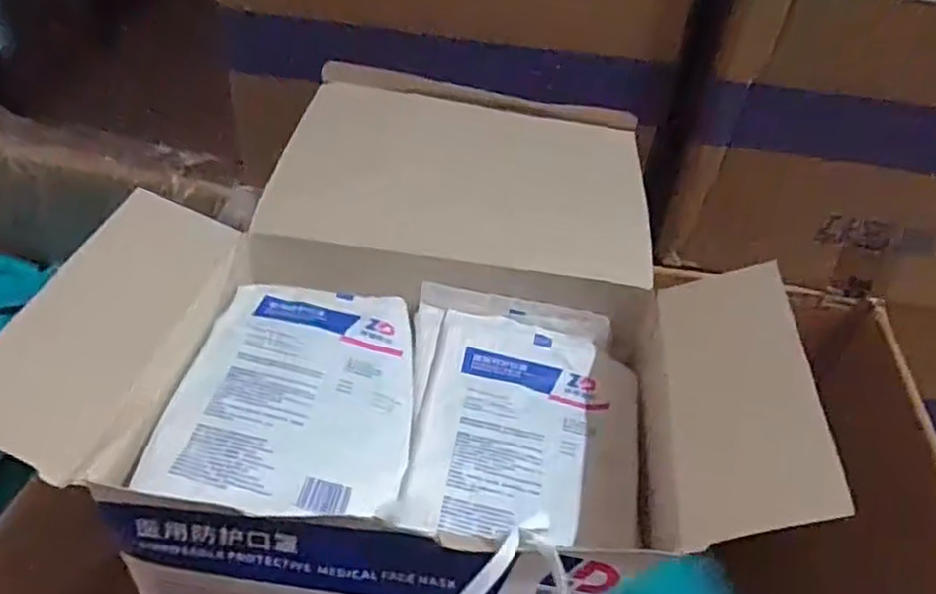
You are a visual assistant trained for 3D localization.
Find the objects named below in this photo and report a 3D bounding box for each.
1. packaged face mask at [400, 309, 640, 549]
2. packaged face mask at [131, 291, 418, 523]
[{"bbox_3d":[0.038,0.075,0.424,0.127,0.017,0.152,9,44,3],"label":"packaged face mask"},{"bbox_3d":[-0.090,0.049,0.406,0.122,0.028,0.169,8,44,1],"label":"packaged face mask"}]

